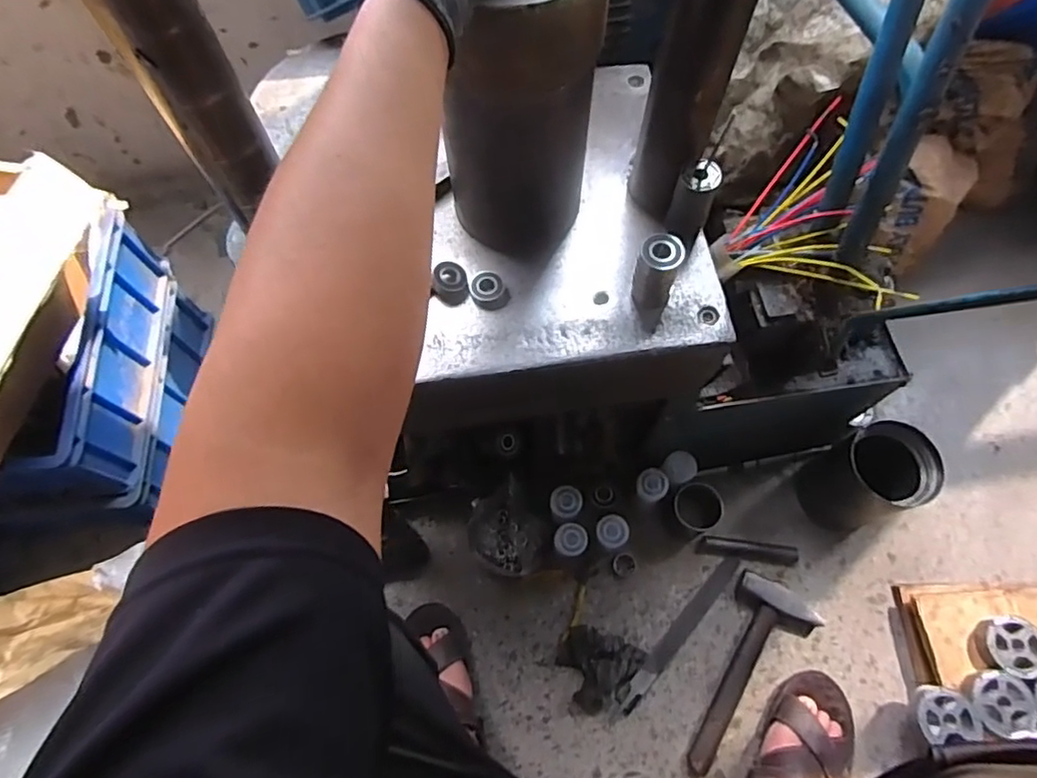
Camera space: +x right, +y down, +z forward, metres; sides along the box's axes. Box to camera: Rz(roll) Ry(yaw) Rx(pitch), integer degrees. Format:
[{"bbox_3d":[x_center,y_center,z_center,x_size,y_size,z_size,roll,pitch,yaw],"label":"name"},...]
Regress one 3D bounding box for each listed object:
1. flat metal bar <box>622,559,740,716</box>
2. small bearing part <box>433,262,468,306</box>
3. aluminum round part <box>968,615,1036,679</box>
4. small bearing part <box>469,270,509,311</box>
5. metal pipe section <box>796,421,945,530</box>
[{"bbox_3d":[0.235,0.351,0.858,0.027,0.008,0.264,40,73,16],"label":"flat metal bar"},{"bbox_3d":[-0.066,-0.103,0.578,0.030,0.018,0.037,-9,66,-3],"label":"small bearing part"},{"bbox_3d":[0.661,0.345,0.794,0.085,0.027,0.075,10,67,5],"label":"aluminum round part"},{"bbox_3d":[-0.029,-0.096,0.576,0.033,0.013,0.036,-20,68,-8],"label":"small bearing part"},{"bbox_3d":[0.505,0.132,0.862,0.115,0.168,0.123,-23,68,-9],"label":"metal pipe section"}]

